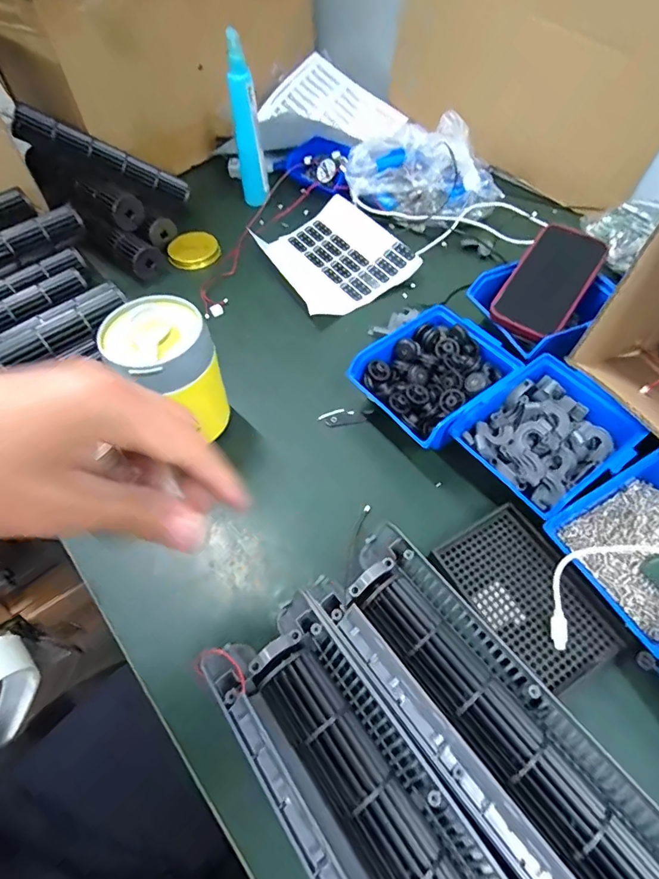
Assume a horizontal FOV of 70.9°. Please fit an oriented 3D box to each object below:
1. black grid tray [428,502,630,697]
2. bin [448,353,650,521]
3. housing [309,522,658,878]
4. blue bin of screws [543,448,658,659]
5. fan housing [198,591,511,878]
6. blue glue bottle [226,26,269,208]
[{"bbox_3d":[0.161,0.121,0.372,0.088,0.011,0.134,-33,62,-19],"label":"black grid tray"},{"bbox_3d":[0.198,-0.002,0.425,0.125,0.055,0.115,-34,62,-19],"label":"bin"},{"bbox_3d":[0.109,0.187,0.294,0.088,0.048,0.300,-34,61,-19],"label":"housing"},{"bbox_3d":[0.262,0.084,0.366,0.139,0.050,0.117,-24,60,-14],"label":"blue bin of screws"},{"bbox_3d":[0.036,0.234,0.268,0.089,0.047,0.294,-32,60,-18],"label":"fan housing"},{"bbox_3d":[-0.116,-0.438,0.650,0.037,0.199,0.035,3,57,3],"label":"blue glue bottle"}]

